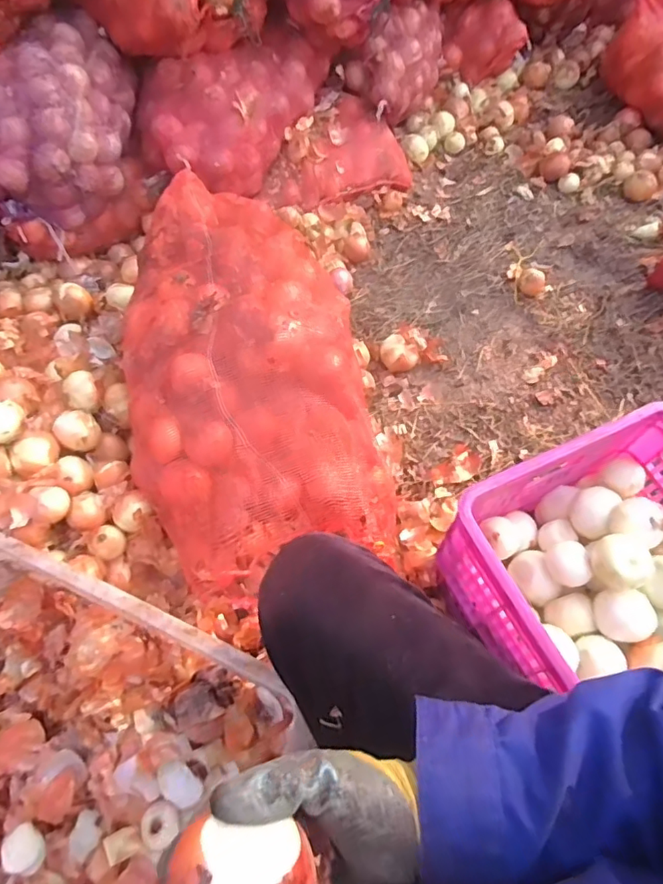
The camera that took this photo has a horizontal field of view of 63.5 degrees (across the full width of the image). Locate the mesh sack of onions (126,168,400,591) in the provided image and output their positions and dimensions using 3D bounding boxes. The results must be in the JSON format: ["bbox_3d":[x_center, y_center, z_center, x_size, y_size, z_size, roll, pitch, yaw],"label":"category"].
[{"bbox_3d":[-0.163,-0.138,0.961,0.412,0.206,0.770,-11,61,-5],"label":"mesh sack of onions"}]

